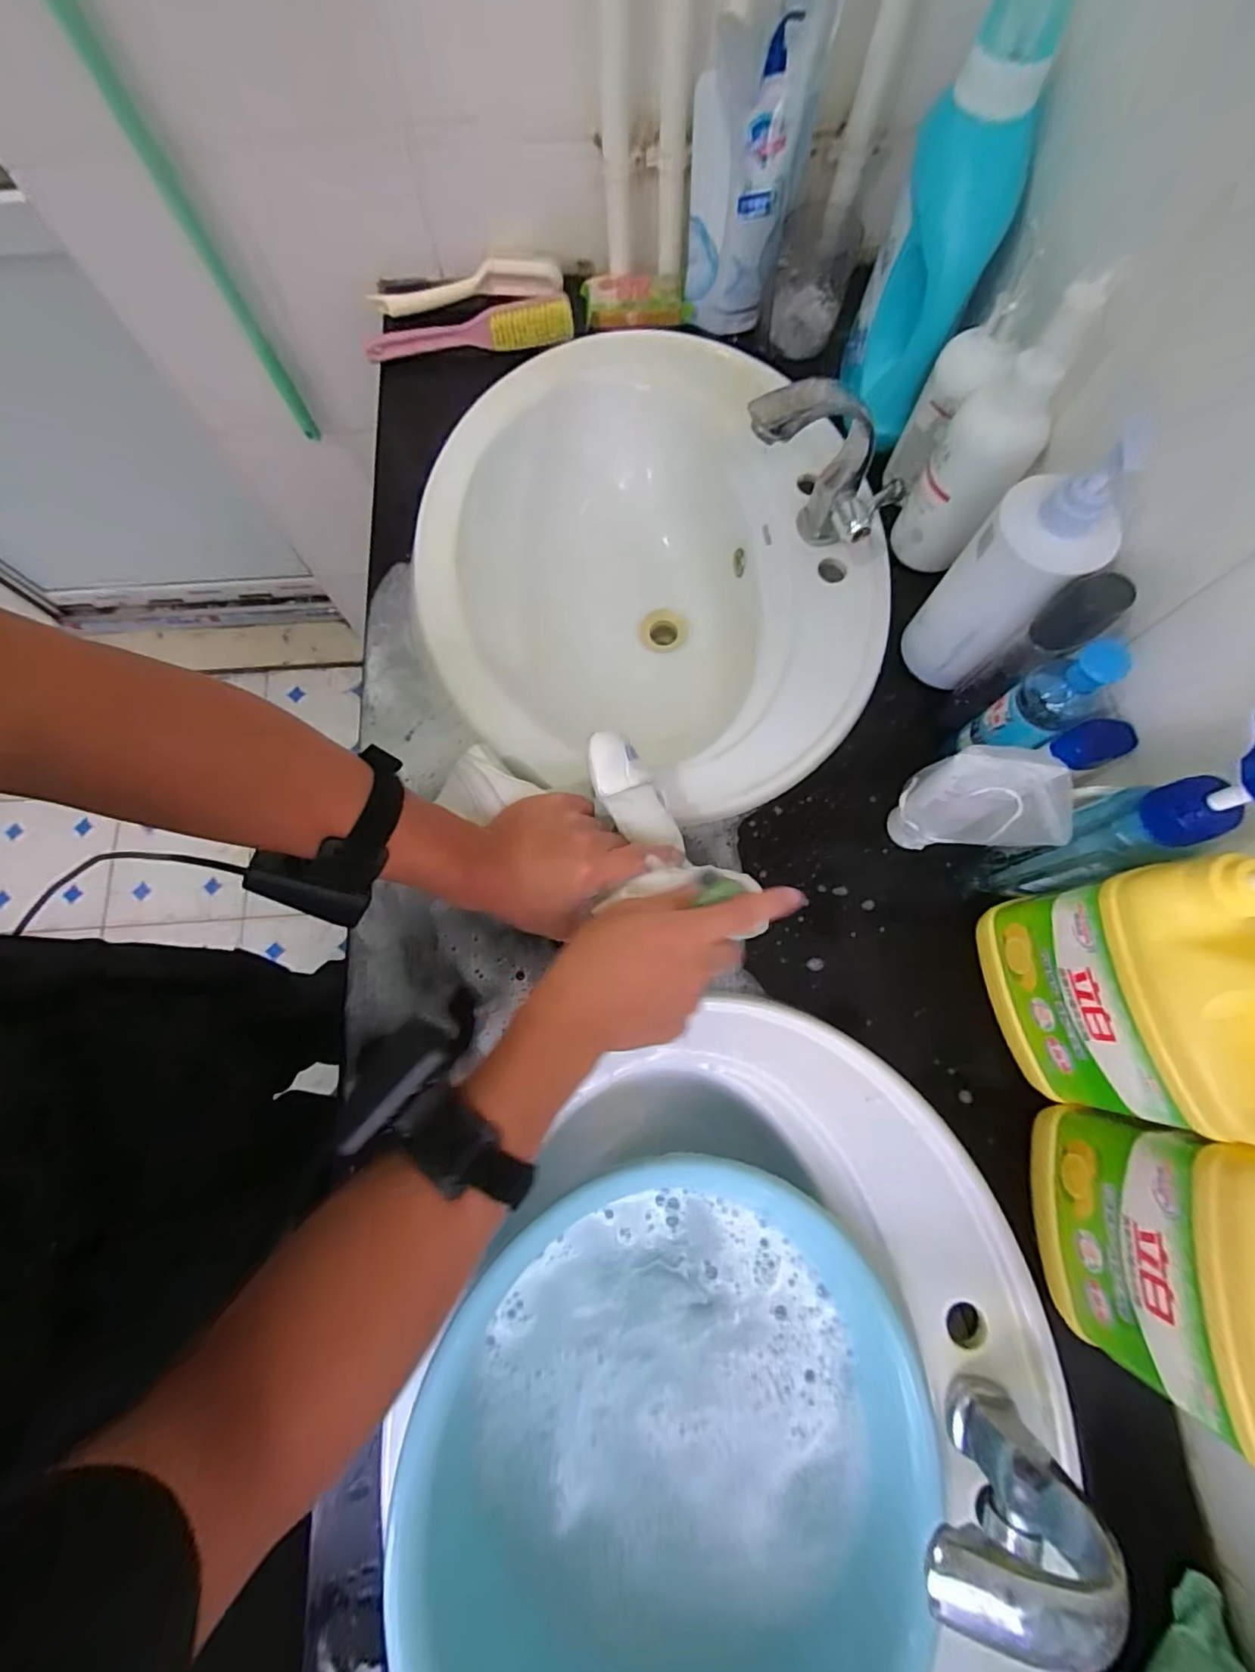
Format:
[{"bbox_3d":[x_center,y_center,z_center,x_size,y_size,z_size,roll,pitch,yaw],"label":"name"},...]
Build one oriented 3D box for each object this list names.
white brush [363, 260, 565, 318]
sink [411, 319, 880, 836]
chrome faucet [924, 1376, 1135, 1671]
[{"bbox_3d":[-0.181,-0.615,0.670,0.212,0.027,0.033,-4,76,-1],"label":"white brush"},{"bbox_3d":[0.019,-0.248,0.652,0.476,0.157,0.464,0,76,0],"label":"sink"},{"bbox_3d":[0.198,0.366,0.336,0.103,0.149,0.054,21,77,5],"label":"chrome faucet"}]

